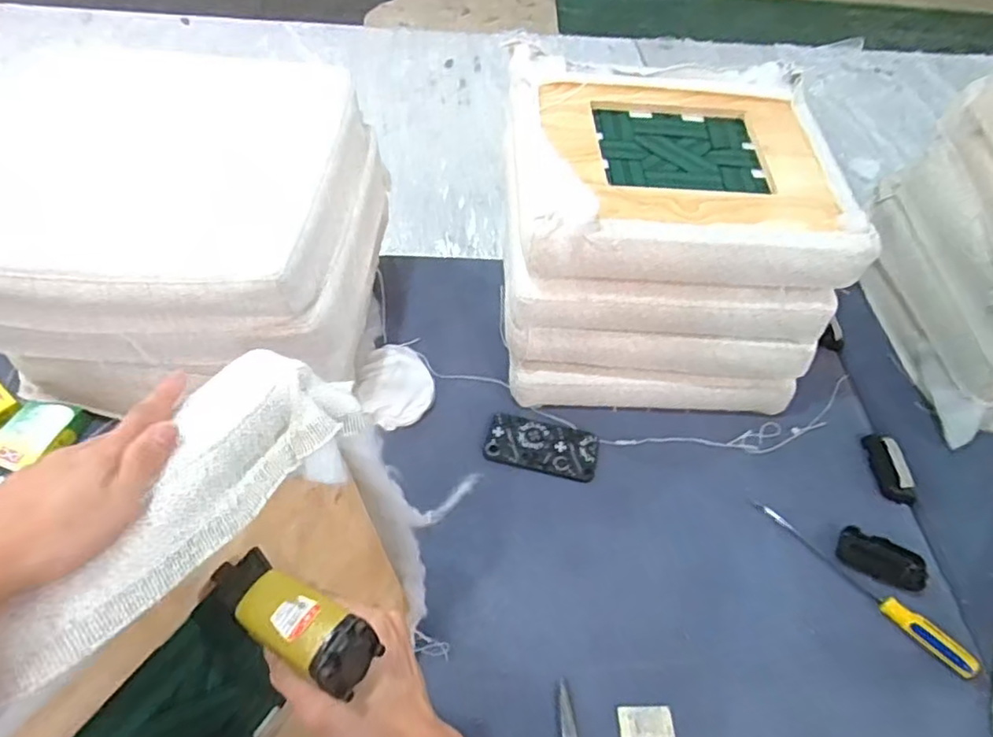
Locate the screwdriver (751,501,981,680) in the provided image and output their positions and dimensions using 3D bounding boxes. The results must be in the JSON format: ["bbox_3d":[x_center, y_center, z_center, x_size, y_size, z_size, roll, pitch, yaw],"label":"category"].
[{"bbox_3d":[0.477,0.276,0.811,0.033,0.024,0.302,-34,62,-27],"label":"screwdriver"}]

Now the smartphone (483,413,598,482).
[{"bbox_3d":[0.067,0.115,0.914,0.162,0.013,0.089,11,52,3],"label":"smartphone"}]

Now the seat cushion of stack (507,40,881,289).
[{"bbox_3d":[0.252,-0.295,0.885,0.448,0.083,0.409,2,52,-4],"label":"seat cushion of stack"}]

